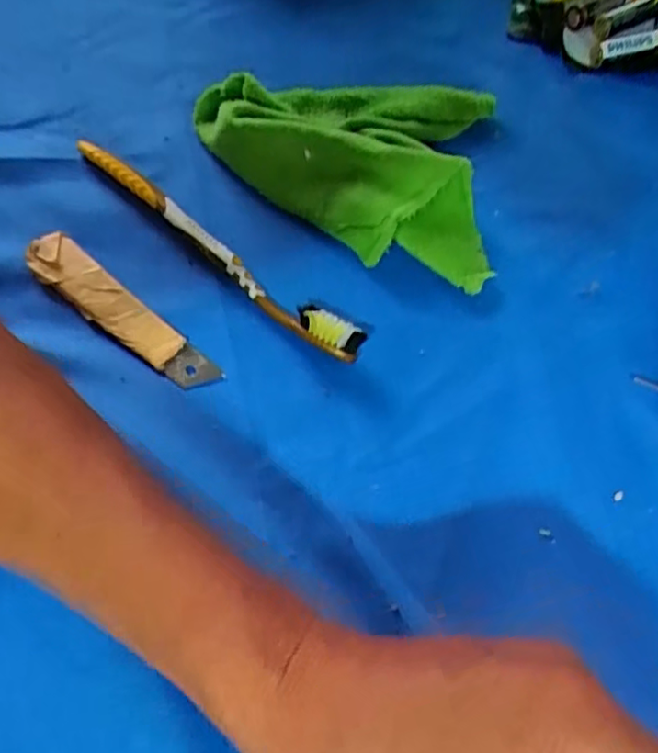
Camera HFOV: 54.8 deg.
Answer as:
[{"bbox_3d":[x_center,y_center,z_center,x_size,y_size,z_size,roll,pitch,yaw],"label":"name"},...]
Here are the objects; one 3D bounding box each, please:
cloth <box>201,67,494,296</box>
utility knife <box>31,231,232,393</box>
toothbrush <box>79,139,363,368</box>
[{"bbox_3d":[0.005,-0.107,0.319,0.148,0.028,0.110,5,69,1],"label":"cloth"},{"bbox_3d":[-0.098,-0.030,0.296,0.108,0.007,0.023,39,73,13],"label":"utility knife"},{"bbox_3d":[-0.058,-0.063,0.306,0.178,0.014,0.017,37,73,12],"label":"toothbrush"}]

